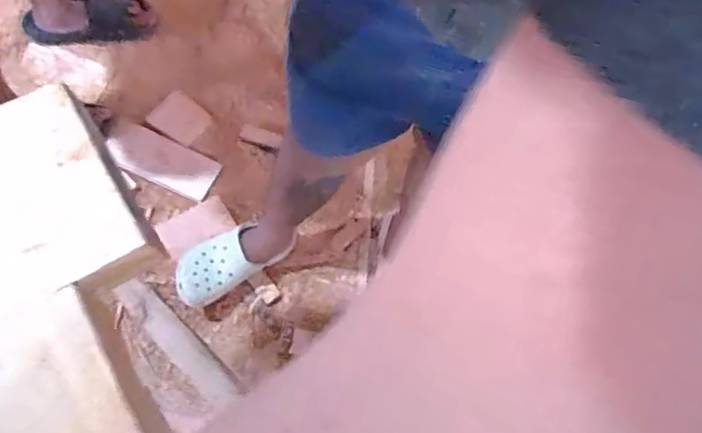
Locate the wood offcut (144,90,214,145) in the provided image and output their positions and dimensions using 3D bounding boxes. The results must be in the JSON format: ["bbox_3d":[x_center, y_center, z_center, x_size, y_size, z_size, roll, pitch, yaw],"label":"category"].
[{"bbox_3d":[-0.387,-0.224,1.241,0.112,0.017,0.108,33,72,9],"label":"wood offcut"}]

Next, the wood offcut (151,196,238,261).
[{"bbox_3d":[-0.322,0.017,1.129,0.147,0.006,0.080,-29,75,-27],"label":"wood offcut"}]

